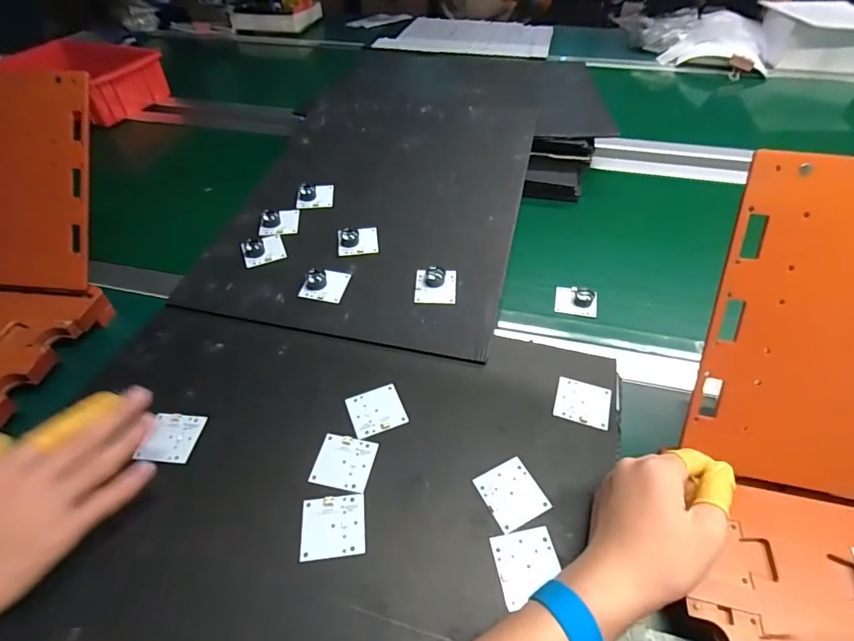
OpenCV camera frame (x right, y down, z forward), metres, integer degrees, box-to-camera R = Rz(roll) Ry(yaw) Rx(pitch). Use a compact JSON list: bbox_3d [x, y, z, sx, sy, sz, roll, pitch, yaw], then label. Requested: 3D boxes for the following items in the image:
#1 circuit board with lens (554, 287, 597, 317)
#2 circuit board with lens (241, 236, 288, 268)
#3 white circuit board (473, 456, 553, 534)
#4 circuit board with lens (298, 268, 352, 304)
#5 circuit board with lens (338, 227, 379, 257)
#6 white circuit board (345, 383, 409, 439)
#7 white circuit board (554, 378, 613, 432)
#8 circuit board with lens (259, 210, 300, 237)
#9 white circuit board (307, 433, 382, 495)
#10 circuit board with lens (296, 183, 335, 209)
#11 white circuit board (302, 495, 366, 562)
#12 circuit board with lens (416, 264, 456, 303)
[{"bbox_3d":[0.180,-0.027,0.536,0.048,0.019,0.039,10,48,9],"label":"circuit board with lens"},{"bbox_3d":[-0.197,-0.085,0.541,0.048,0.009,0.036,-17,76,-24],"label":"circuit board with lens"},{"bbox_3d":[0.067,0.135,0.353,0.043,0.004,0.047,-21,50,-18],"label":"white circuit board"},{"bbox_3d":[-0.115,-0.043,0.504,0.046,0.025,0.043,7,47,7],"label":"circuit board with lens"},{"bbox_3d":[-0.085,-0.102,0.548,0.049,0.017,0.042,-7,47,-6],"label":"circuit board with lens"},{"bbox_3d":[-0.046,0.081,0.409,0.047,0.004,0.045,-17,49,-15],"label":"white circuit board"},{"bbox_3d":[0.144,0.074,0.412,0.048,0.004,0.047,15,49,14],"label":"white circuit board"},{"bbox_3d":[-0.188,-0.128,0.568,0.051,0.021,0.042,-12,48,-11],"label":"circuit board with lens"},{"bbox_3d":[-0.069,0.116,0.371,0.047,0.004,0.044,8,47,8],"label":"white circuit board"},{"bbox_3d":[-0.150,-0.168,0.602,0.051,0.022,0.036,-10,48,-9],"label":"circuit board with lens"},{"bbox_3d":[-0.071,0.155,0.339,0.046,0.004,0.044,-6,47,-5],"label":"white circuit board"},{"bbox_3d":[0.010,-0.043,0.502,0.046,0.023,0.047,2,47,3],"label":"circuit board with lens"}]

